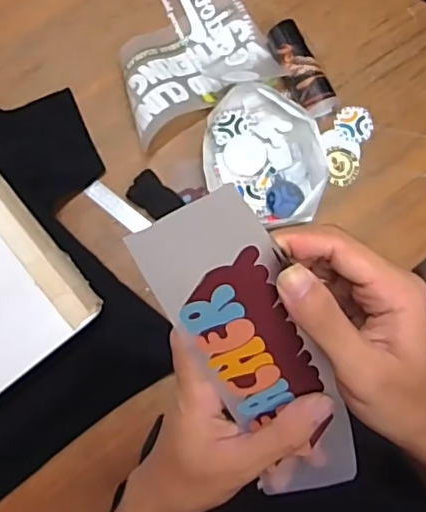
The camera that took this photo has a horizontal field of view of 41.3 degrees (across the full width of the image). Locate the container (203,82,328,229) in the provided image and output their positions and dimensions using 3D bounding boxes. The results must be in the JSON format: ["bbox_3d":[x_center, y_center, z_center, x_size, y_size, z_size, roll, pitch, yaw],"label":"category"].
[{"bbox_3d":[0.074,-0.141,0.790,0.188,0.039,0.167,26,83,3],"label":"container"}]

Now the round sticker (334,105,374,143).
[{"bbox_3d":[0.205,-0.191,0.822,0.055,0.005,0.052,0,83,0],"label":"round sticker"}]

